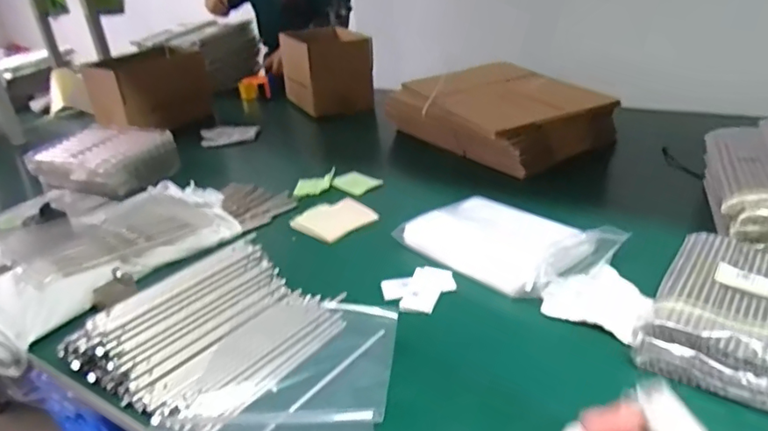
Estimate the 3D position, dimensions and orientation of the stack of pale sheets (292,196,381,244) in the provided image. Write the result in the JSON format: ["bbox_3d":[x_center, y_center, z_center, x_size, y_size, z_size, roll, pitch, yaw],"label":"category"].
[{"bbox_3d":[-0.084,0.004,0.956,0.124,0.013,0.105,-27,42,-26],"label":"stack of pale sheets"}]

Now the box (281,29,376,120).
[{"bbox_3d":[-0.162,-0.406,1.526,0.203,0.199,0.286,-17,29,-20],"label":"box"}]

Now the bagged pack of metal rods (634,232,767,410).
[{"bbox_3d":[0.400,0.104,0.594,0.187,0.048,0.226,15,34,34],"label":"bagged pack of metal rods"}]

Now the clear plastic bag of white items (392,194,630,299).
[{"bbox_3d":[0.184,0.038,0.818,0.204,0.035,0.277,-27,34,-34],"label":"clear plastic bag of white items"}]

